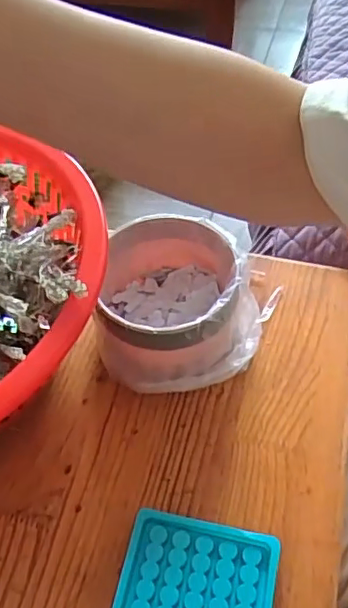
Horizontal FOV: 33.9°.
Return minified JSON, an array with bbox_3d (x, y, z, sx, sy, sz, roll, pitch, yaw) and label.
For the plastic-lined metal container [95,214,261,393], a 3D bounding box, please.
[{"bbox_3d":[0.005,0.003,0.460,0.125,0.087,0.120,1,52,4],"label":"plastic-lined metal container"}]

